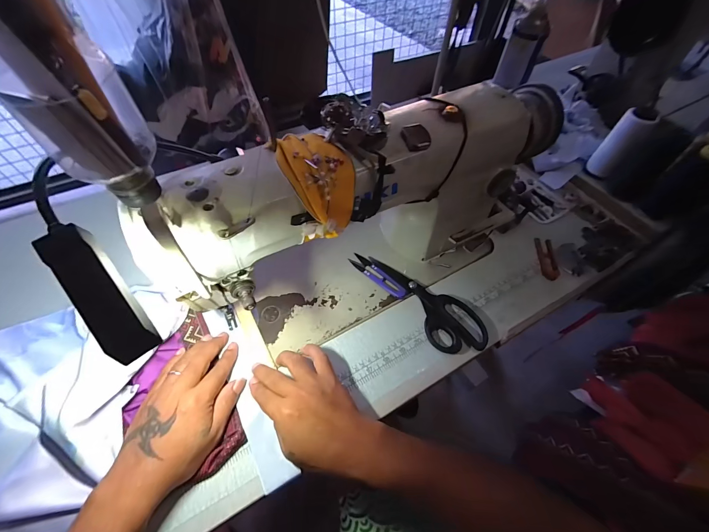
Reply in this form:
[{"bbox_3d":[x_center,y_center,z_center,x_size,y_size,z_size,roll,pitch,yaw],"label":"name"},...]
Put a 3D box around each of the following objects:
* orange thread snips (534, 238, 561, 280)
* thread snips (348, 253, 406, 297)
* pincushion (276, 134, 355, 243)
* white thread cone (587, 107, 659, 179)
[{"bbox_3d":[0.305,-0.011,0.492,0.027,0.015,0.073,6,57,3],"label":"orange thread snips"},{"bbox_3d":[0.035,0.014,0.462,0.098,0.006,0.023,39,64,22],"label":"thread snips"},{"bbox_3d":[-0.034,-0.076,0.292,0.061,0.060,0.083,-13,58,-10],"label":"pincushion"},{"bbox_3d":[0.439,-0.203,0.510,0.041,0.104,0.039,40,64,22],"label":"white thread cone"}]

